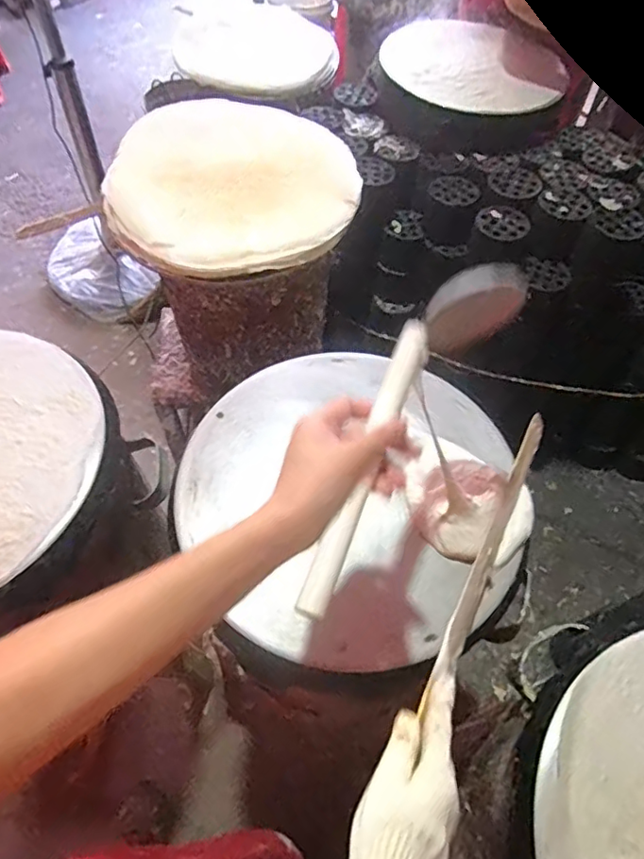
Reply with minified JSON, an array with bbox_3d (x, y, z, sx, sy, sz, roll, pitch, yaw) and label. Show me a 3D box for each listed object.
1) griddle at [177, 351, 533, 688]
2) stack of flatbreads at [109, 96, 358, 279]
[{"bbox_3d":[0.036,0.064,0.615,0.363,0.034,0.379,1,58,-1],"label":"griddle"},{"bbox_3d":[-0.136,-0.376,0.855,0.374,0.050,0.365,11,59,5],"label":"stack of flatbreads"}]

